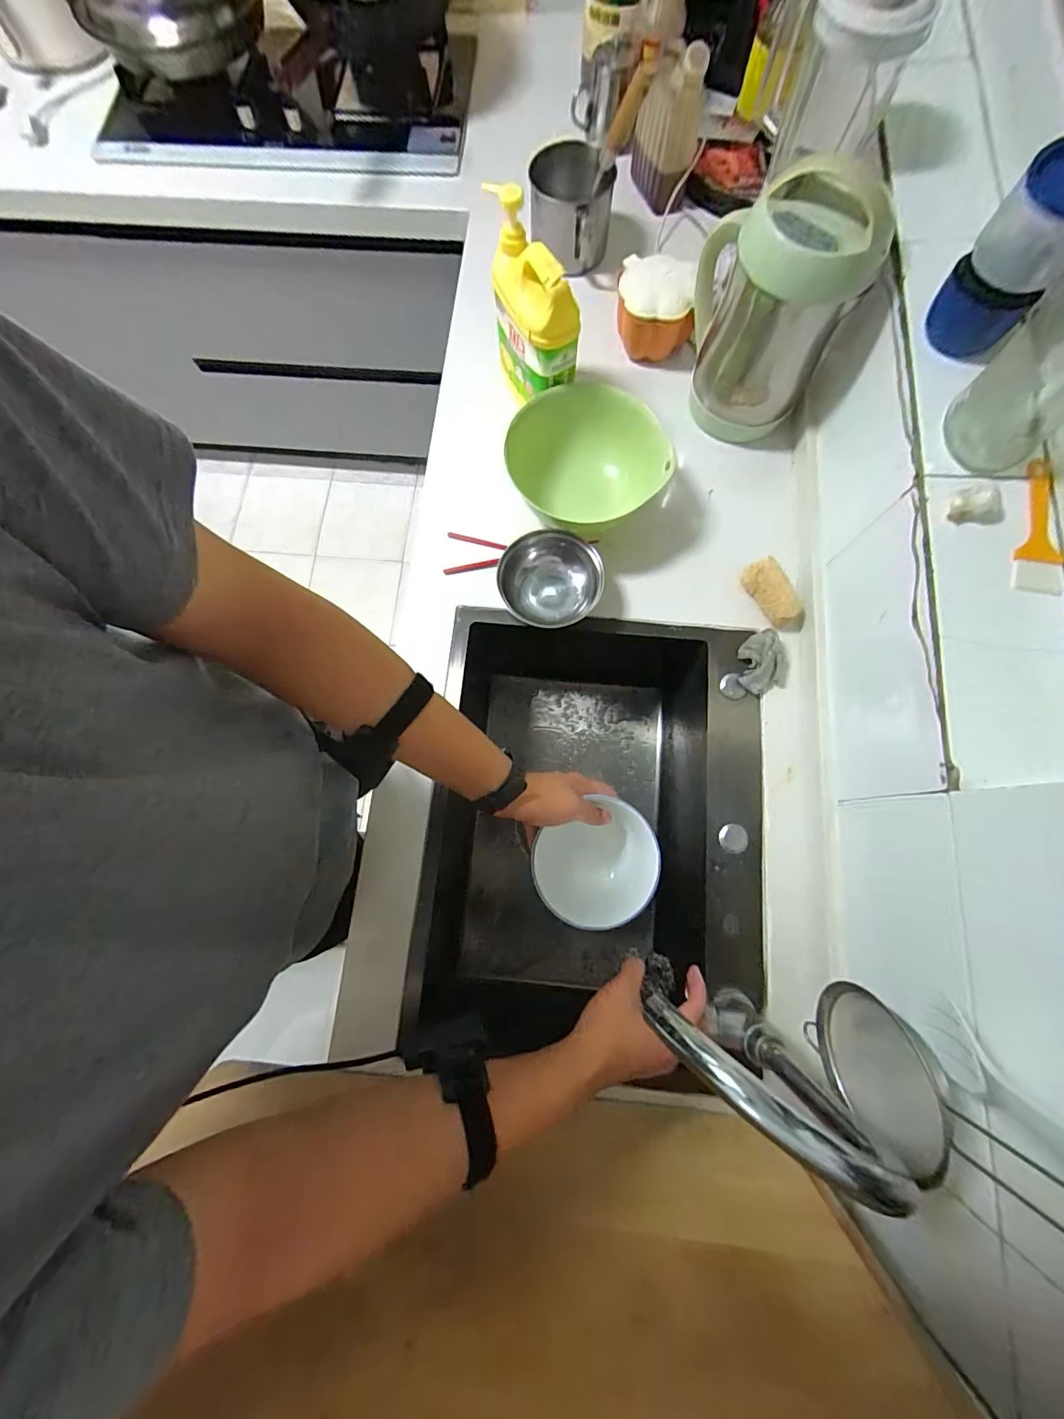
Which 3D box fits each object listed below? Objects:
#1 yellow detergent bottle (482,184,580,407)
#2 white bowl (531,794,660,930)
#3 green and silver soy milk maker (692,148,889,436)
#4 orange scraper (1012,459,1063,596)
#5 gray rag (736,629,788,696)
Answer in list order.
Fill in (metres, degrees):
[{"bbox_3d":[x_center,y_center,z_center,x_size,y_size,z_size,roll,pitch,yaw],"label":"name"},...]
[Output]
[{"bbox_3d":[0.005,-0.522,0.643,0.074,0.221,0.139,-24,77,-4],"label":"yellow detergent bottle"},{"bbox_3d":[0.066,0.166,0.515,0.126,0.090,0.117,0,76,1],"label":"white bowl"},{"bbox_3d":[0.320,-0.545,0.647,0.136,0.270,0.194,-5,76,0],"label":"green and silver soy milk maker"},{"bbox_3d":[0.509,-0.180,0.474,0.041,0.013,0.142,16,77,5],"label":"orange scraper"},{"bbox_3d":[0.330,-0.067,0.663,0.070,0.042,0.085,6,76,3],"label":"gray rag"}]

